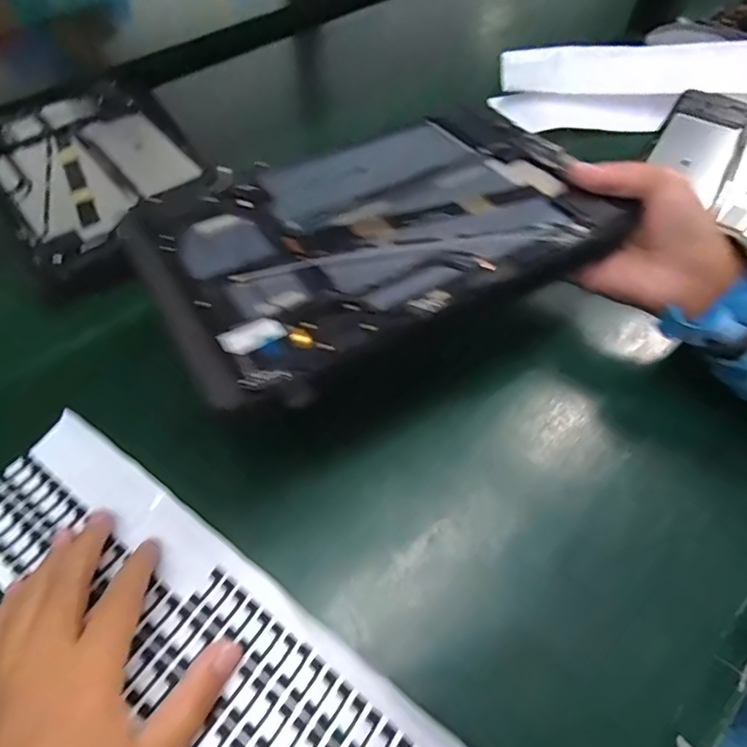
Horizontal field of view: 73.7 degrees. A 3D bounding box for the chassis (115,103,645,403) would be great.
[{"bbox_3d":[0.004,-0.085,0.267,0.240,0.013,0.160,-25,61,-18],"label":"chassis"}]

